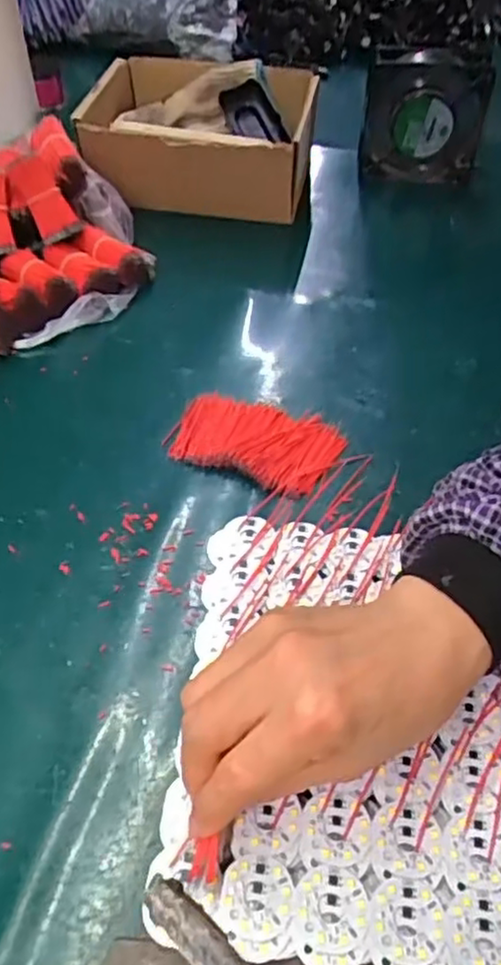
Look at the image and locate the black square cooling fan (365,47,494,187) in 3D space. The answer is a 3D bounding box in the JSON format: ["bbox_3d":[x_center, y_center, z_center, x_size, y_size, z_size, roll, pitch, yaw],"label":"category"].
[{"bbox_3d":[0.182,-0.380,0.715,0.121,0.126,0.030,6,49,4],"label":"black square cooling fan"}]

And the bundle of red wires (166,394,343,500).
[{"bbox_3d":[0.003,-0.033,0.496,0.119,0.007,0.072,20,51,16],"label":"bundle of red wires"}]

